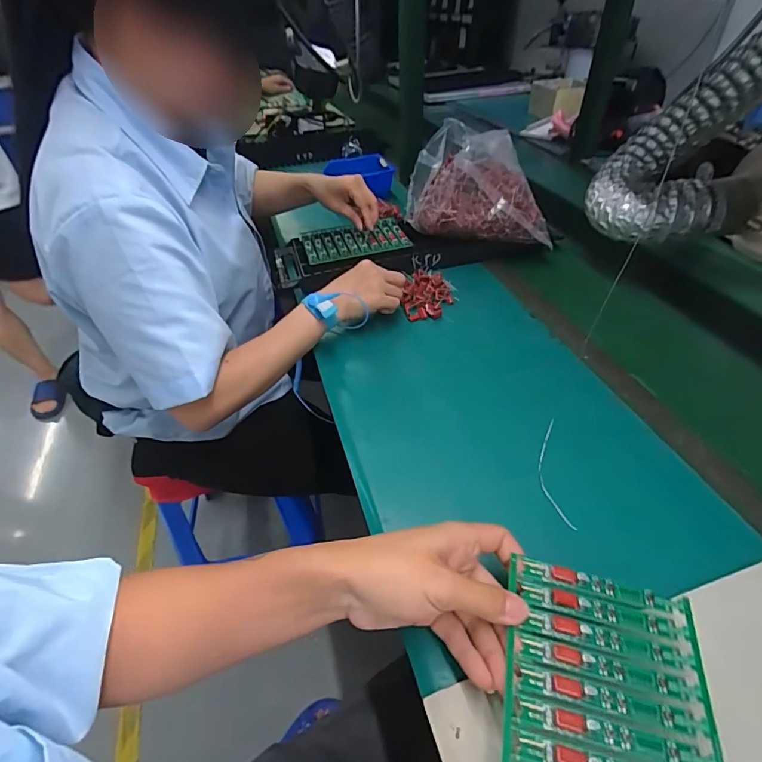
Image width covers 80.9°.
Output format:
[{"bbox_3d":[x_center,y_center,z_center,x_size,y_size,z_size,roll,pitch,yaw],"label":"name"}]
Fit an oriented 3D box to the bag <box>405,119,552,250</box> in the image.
[{"bbox_3d":[0.149,-0.304,0.691,0.218,0.136,0.120,-3,44,1],"label":"bag"}]

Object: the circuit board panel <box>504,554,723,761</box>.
[{"bbox_3d":[0.133,0.196,0.259,0.116,0.014,0.161,7,45,11],"label":"circuit board panel"}]

